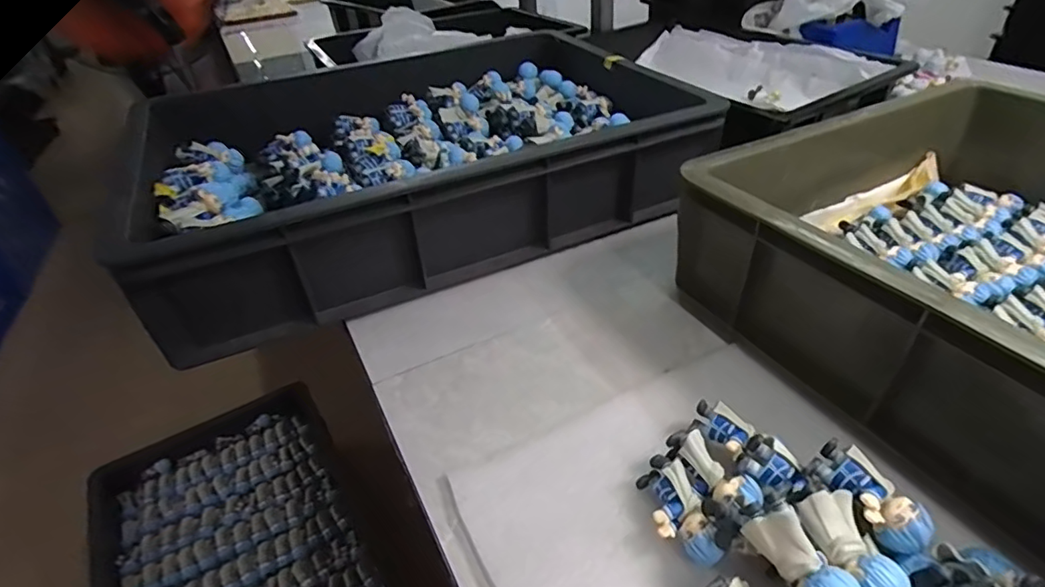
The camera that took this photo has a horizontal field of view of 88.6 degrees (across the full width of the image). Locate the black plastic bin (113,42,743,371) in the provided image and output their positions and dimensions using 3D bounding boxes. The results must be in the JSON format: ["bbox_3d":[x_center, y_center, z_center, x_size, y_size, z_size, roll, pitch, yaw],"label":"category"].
[{"bbox_3d":[-0.132,-0.176,0.661,0.580,0.126,0.441,-21,41,-20],"label":"black plastic bin"}]

